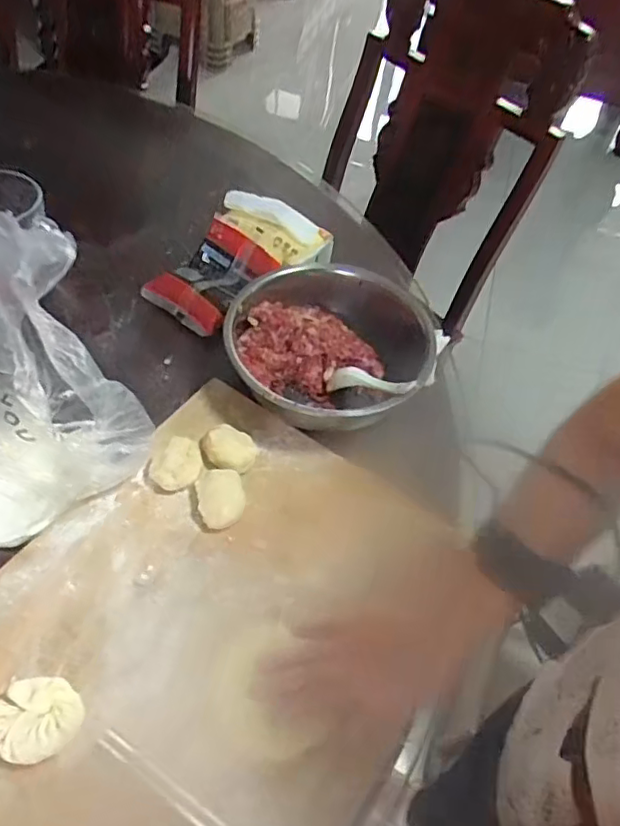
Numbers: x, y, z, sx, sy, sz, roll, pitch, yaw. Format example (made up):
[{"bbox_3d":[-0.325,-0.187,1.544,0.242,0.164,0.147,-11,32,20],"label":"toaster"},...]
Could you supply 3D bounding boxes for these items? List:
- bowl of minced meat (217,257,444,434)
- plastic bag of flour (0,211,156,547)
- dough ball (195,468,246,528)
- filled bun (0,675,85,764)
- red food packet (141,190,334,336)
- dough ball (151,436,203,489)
[{"bbox_3d":[0.023,-0.069,0.688,0.218,0.094,0.232,4,53,-6],"label":"bowl of minced meat"},{"bbox_3d":[-0.280,-0.037,0.580,0.193,0.165,0.253,-16,58,-19],"label":"plastic bag of flour"},{"bbox_3d":[-0.084,0.082,0.577,0.043,0.033,0.053,-7,55,-14],"label":"dough ball"},{"bbox_3d":[-0.201,0.225,0.449,0.060,0.030,0.057,4,53,-6],"label":"filled bun"},{"bbox_3d":[-0.089,-0.197,0.766,0.144,0.072,0.206,37,57,18],"label":"red food packet"},{"bbox_3d":[-0.131,0.049,0.589,0.048,0.039,0.044,4,53,-6],"label":"dough ball"}]

